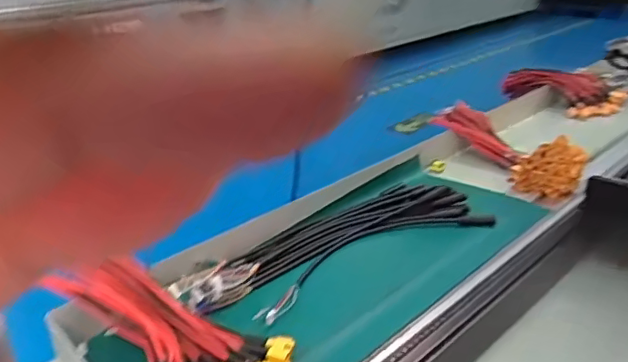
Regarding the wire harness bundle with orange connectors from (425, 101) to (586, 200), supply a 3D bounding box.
[{"bbox_3d":[0.309,-0.062,0.969,0.101,0.090,0.259,-11,24,-21],"label":"wire harness bundle with orange connectors"}]

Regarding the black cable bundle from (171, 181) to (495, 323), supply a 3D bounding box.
[{"bbox_3d":[0.027,0.077,0.730,0.424,0.038,0.148,-18,27,-34],"label":"black cable bundle"}]

